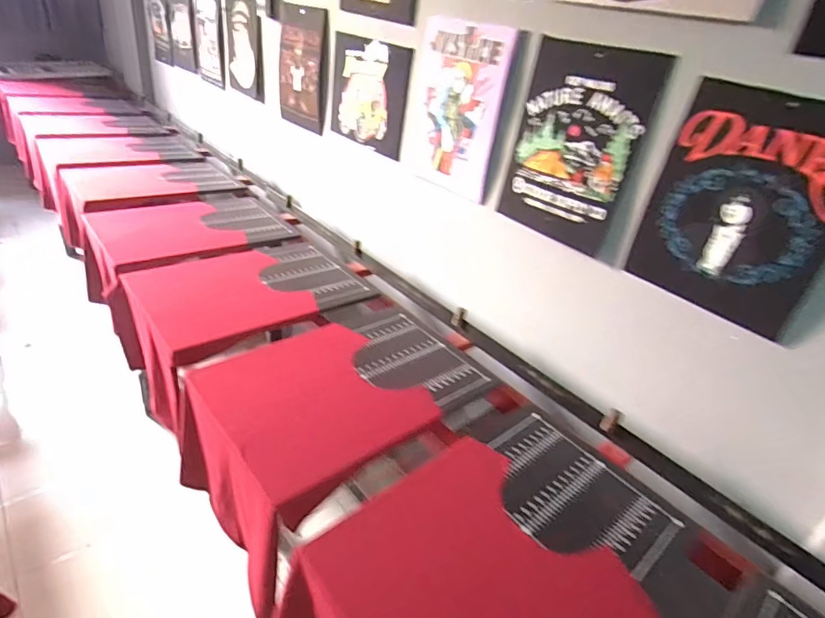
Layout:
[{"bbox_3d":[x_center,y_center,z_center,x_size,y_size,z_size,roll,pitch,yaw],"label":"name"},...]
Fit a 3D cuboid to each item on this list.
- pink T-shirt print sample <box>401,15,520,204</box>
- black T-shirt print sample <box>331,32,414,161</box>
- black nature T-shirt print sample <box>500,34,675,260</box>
[{"bbox_3d":[0.106,-0.559,1.313,0.019,0.408,0.365,-16,40,-37],"label":"pink T-shirt print sample"},{"bbox_3d":[-0.155,-0.722,1.593,0.022,0.328,0.422,-18,40,-36],"label":"black T-shirt print sample"},{"bbox_3d":[0.354,-0.363,1.072,0.040,0.419,0.306,-17,42,-37],"label":"black nature T-shirt print sample"}]

